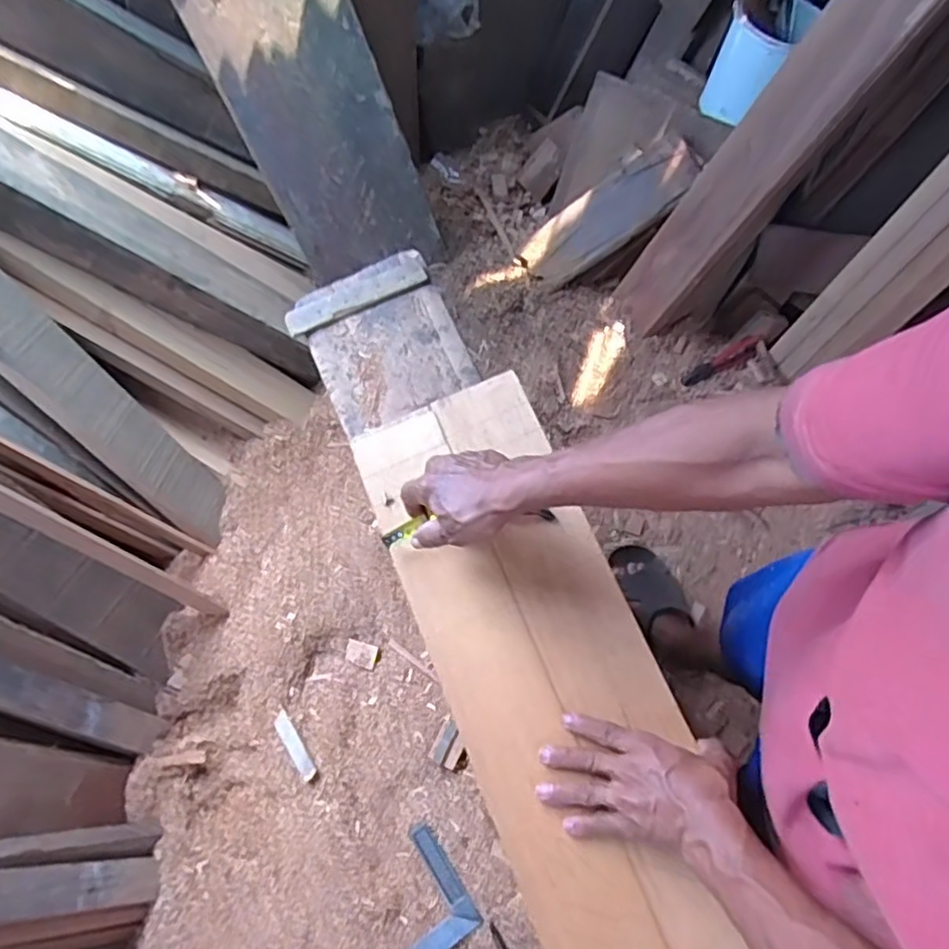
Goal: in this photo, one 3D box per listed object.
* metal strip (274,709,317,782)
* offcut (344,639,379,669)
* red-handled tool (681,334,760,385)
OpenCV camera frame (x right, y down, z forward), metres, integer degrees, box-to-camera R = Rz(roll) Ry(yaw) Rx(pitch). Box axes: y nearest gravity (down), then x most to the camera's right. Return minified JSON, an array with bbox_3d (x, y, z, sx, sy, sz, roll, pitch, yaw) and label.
[{"bbox_3d":[-0.255,0.381,0.949,0.021,0.012,0.117,-41,47,-9],"label":"metal strip"},{"bbox_3d":[-0.173,0.273,1.027,0.049,0.007,0.034,15,75,6],"label":"offcut"},{"bbox_3d":[0.542,-0.250,1.471,0.201,0.034,0.039,-30,76,-7],"label":"red-handled tool"}]

